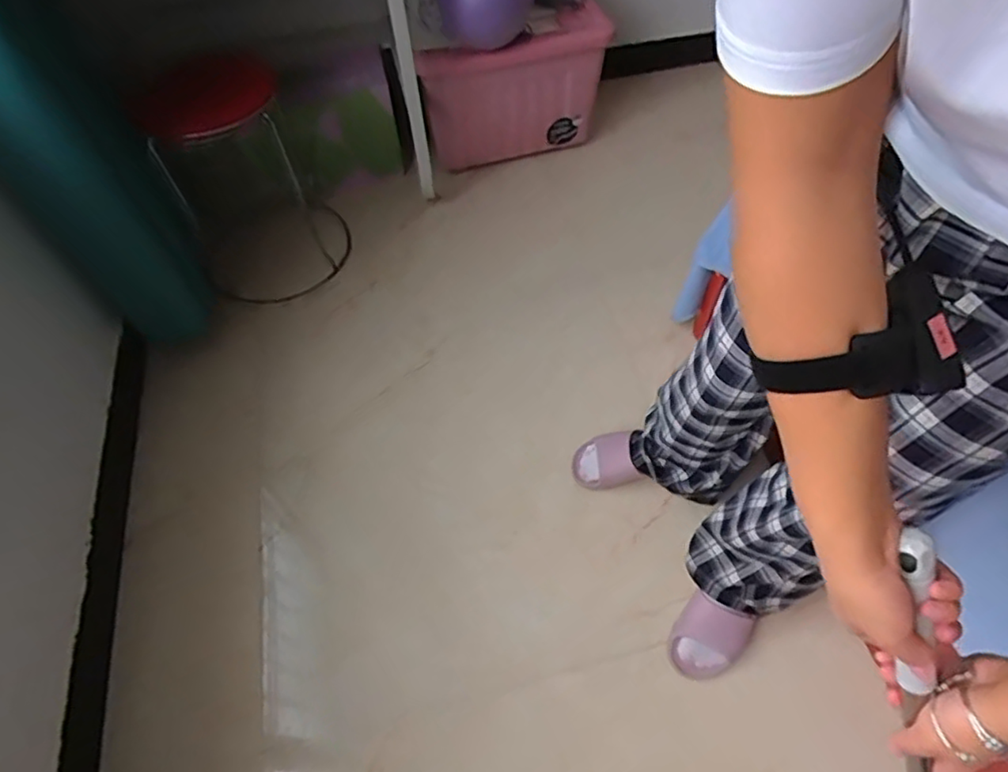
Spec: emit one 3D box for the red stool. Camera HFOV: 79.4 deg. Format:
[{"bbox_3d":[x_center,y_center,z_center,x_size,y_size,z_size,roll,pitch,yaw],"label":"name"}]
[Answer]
[{"bbox_3d":[-0.510,-0.397,1.237,0.228,0.444,0.291,41,67,16],"label":"red stool"}]

